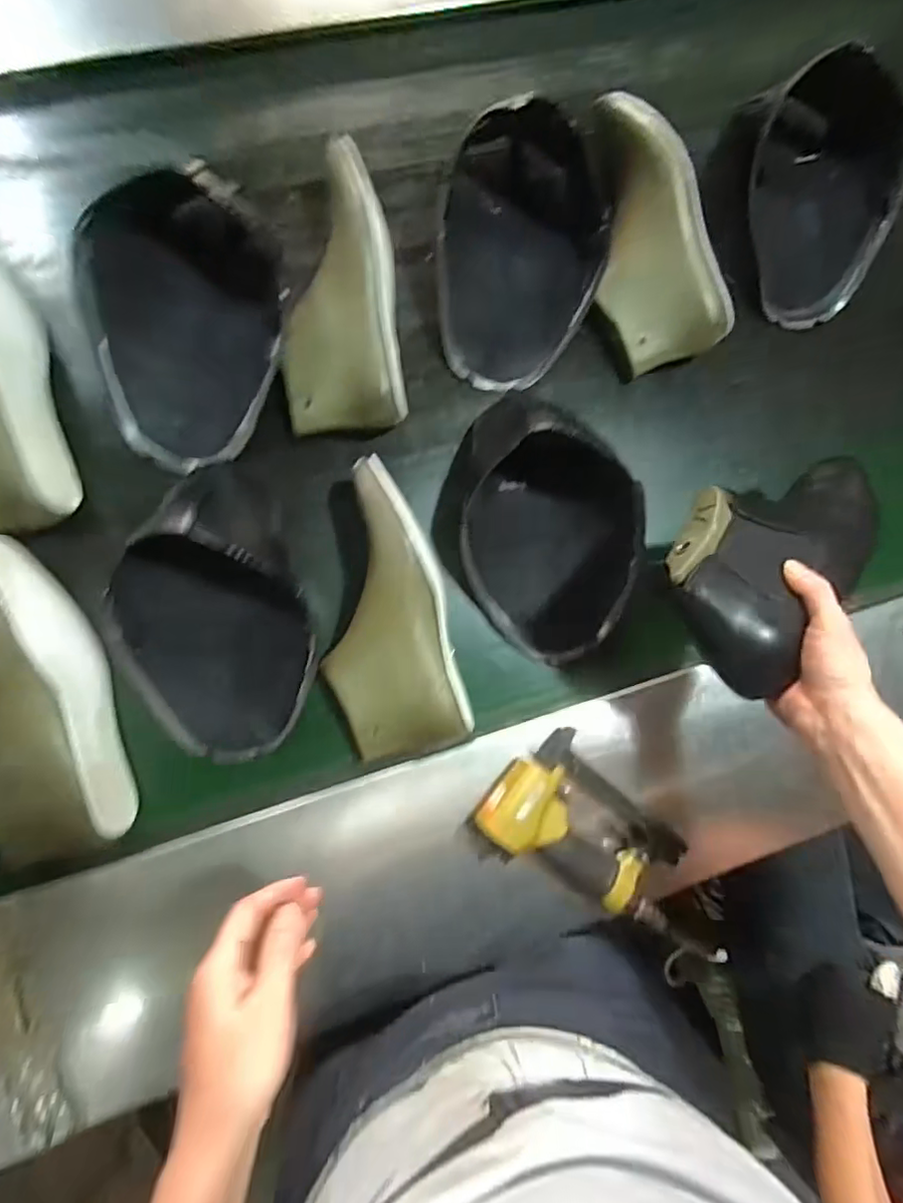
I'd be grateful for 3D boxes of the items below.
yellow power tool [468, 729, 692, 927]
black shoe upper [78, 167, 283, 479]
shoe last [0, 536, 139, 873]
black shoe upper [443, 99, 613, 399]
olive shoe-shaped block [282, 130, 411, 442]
[{"bbox_3d":[0.136,0.249,0.602,0.222,0.064,0.146,45,83,-4],"label":"yellow power tool"},{"bbox_3d":[-0.248,-0.260,0.559,0.176,0.108,0.228,-9,89,-9],"label":"black shoe upper"},{"bbox_3d":[-0.379,0.092,0.526,0.123,0.080,0.290,-12,90,-9],"label":"shoe last"},{"bbox_3d":[0.072,-0.394,0.633,0.170,0.069,0.306,-1,88,-8],"label":"black shoe upper"},{"bbox_3d":[-0.114,-0.308,0.594,0.121,0.087,0.273,-6,89,-9],"label":"olive shoe-shaped block"}]

